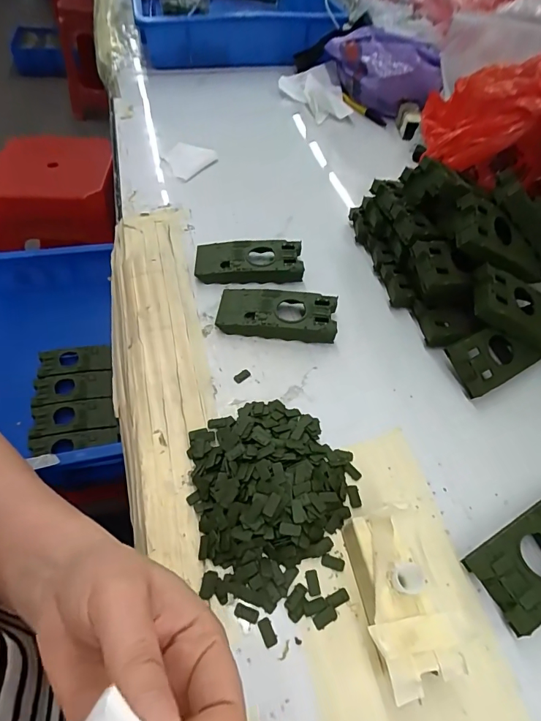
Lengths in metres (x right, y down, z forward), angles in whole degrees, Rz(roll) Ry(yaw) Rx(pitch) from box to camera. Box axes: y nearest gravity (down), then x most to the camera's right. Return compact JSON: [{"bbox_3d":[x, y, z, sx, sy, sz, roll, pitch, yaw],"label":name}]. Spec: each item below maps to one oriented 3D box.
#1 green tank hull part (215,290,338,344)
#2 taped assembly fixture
[{"bbox_3d":[0.006,-0.041,0.368,0.104,0.020,0.045,8,53,1],"label":"green tank hull part"},{"bbox_3d":[0.072,0.131,0.231,0.048,0.046,0.083,-12,55,-12],"label":"taped assembly fixture"}]

